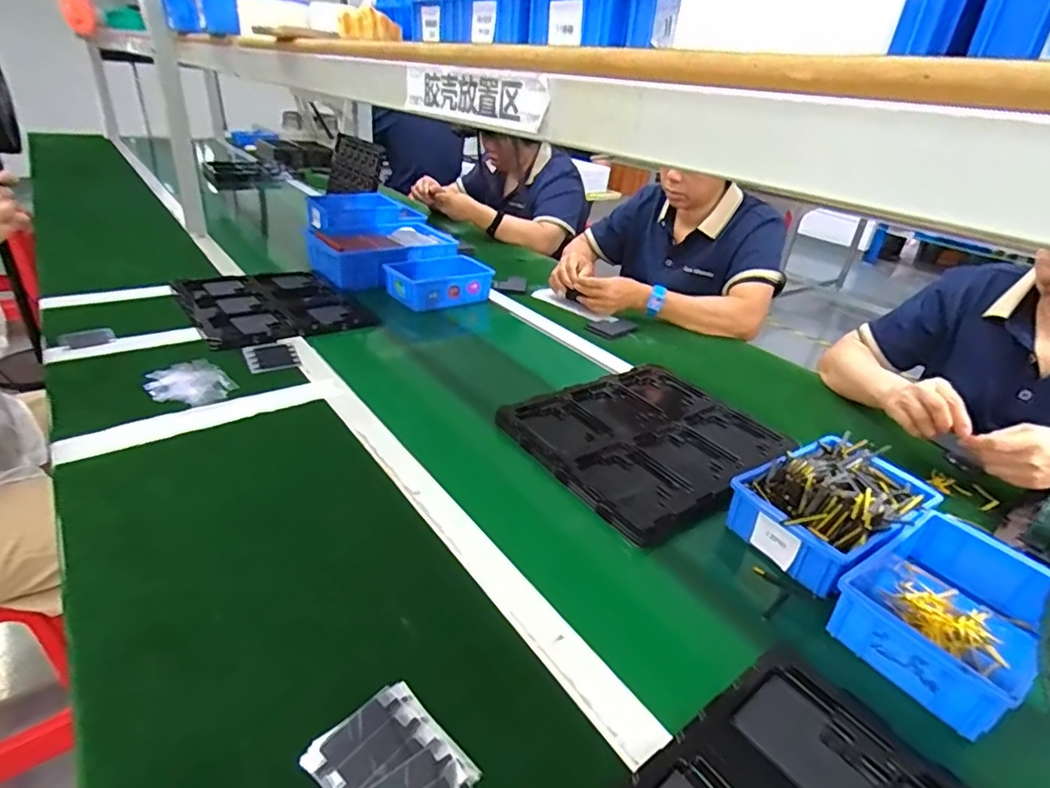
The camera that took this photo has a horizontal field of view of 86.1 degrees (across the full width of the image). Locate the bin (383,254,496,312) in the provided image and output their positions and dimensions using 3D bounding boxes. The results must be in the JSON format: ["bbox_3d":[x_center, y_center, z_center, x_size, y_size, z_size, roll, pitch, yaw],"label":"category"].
[{"bbox_3d":[-0.181,-0.231,1.166,0.195,0.063,0.136,-16,36,-34],"label":"bin"}]

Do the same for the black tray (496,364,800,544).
[{"bbox_3d":[0.171,0.059,0.762,0.324,0.032,0.294,-15,35,-32],"label":"black tray"}]

